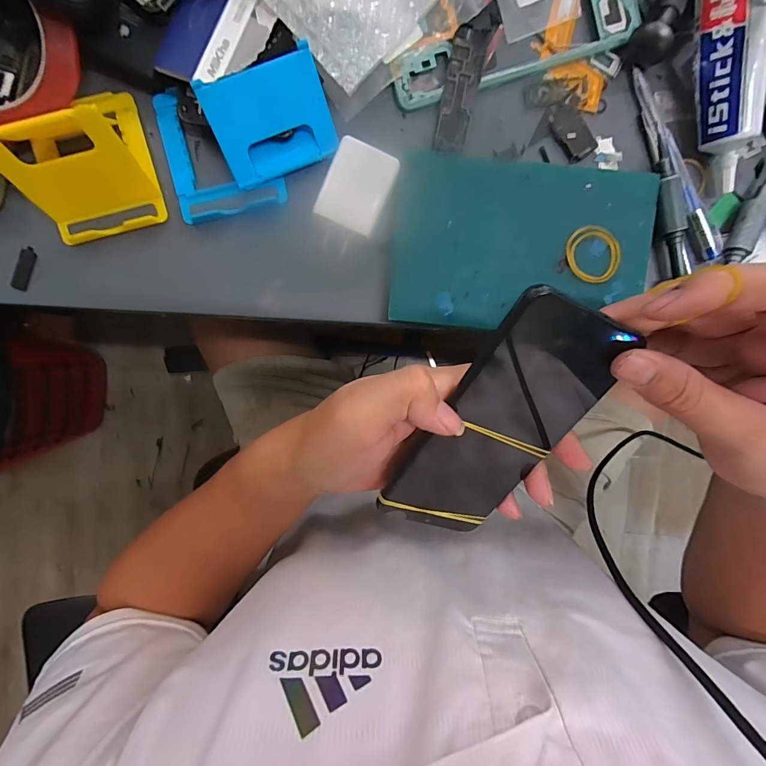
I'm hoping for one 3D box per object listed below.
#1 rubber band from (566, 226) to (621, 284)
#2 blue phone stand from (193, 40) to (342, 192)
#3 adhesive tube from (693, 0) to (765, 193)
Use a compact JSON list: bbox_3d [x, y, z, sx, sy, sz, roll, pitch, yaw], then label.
[{"bbox_3d":[0.136,-0.083,0.255,0.034,0.004,0.036,0,94,-1],"label":"rubber band"},{"bbox_3d":[-0.068,-0.160,0.245,0.070,0.004,0.056,-23,125,-2],"label":"blue phone stand"},{"bbox_3d":[0.210,-0.194,0.239,0.026,0.032,0.135,-13,107,0],"label":"adhesive tube"}]

